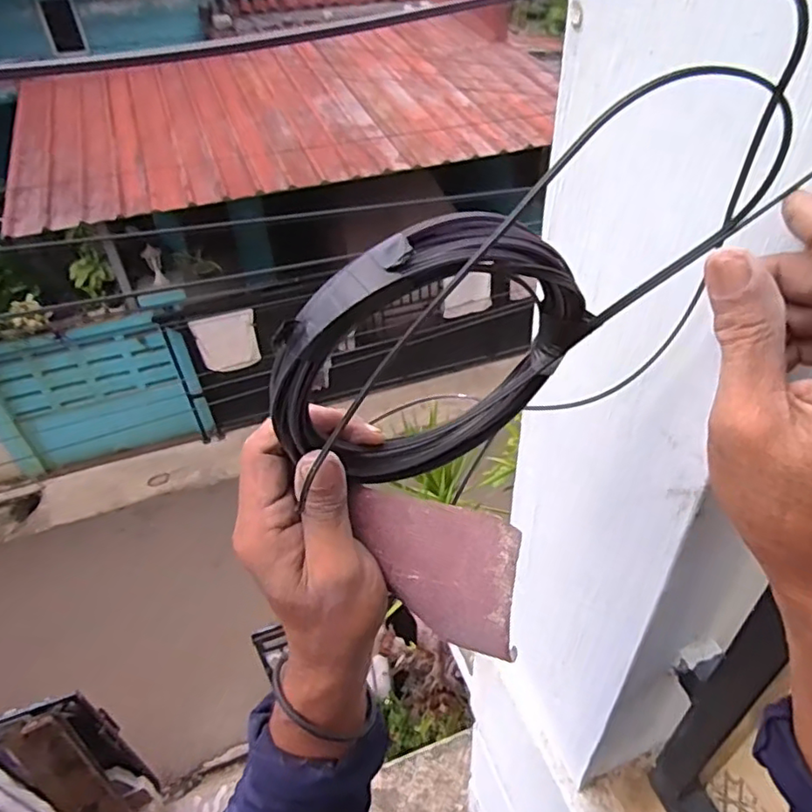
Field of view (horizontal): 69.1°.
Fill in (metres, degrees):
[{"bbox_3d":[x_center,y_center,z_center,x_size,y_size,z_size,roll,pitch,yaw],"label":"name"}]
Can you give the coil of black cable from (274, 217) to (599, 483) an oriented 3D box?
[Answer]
[{"bbox_3d":[0.015,-0.017,0.280,0.155,0.153,0.028,-17,43,-15],"label":"coil of black cable"}]

